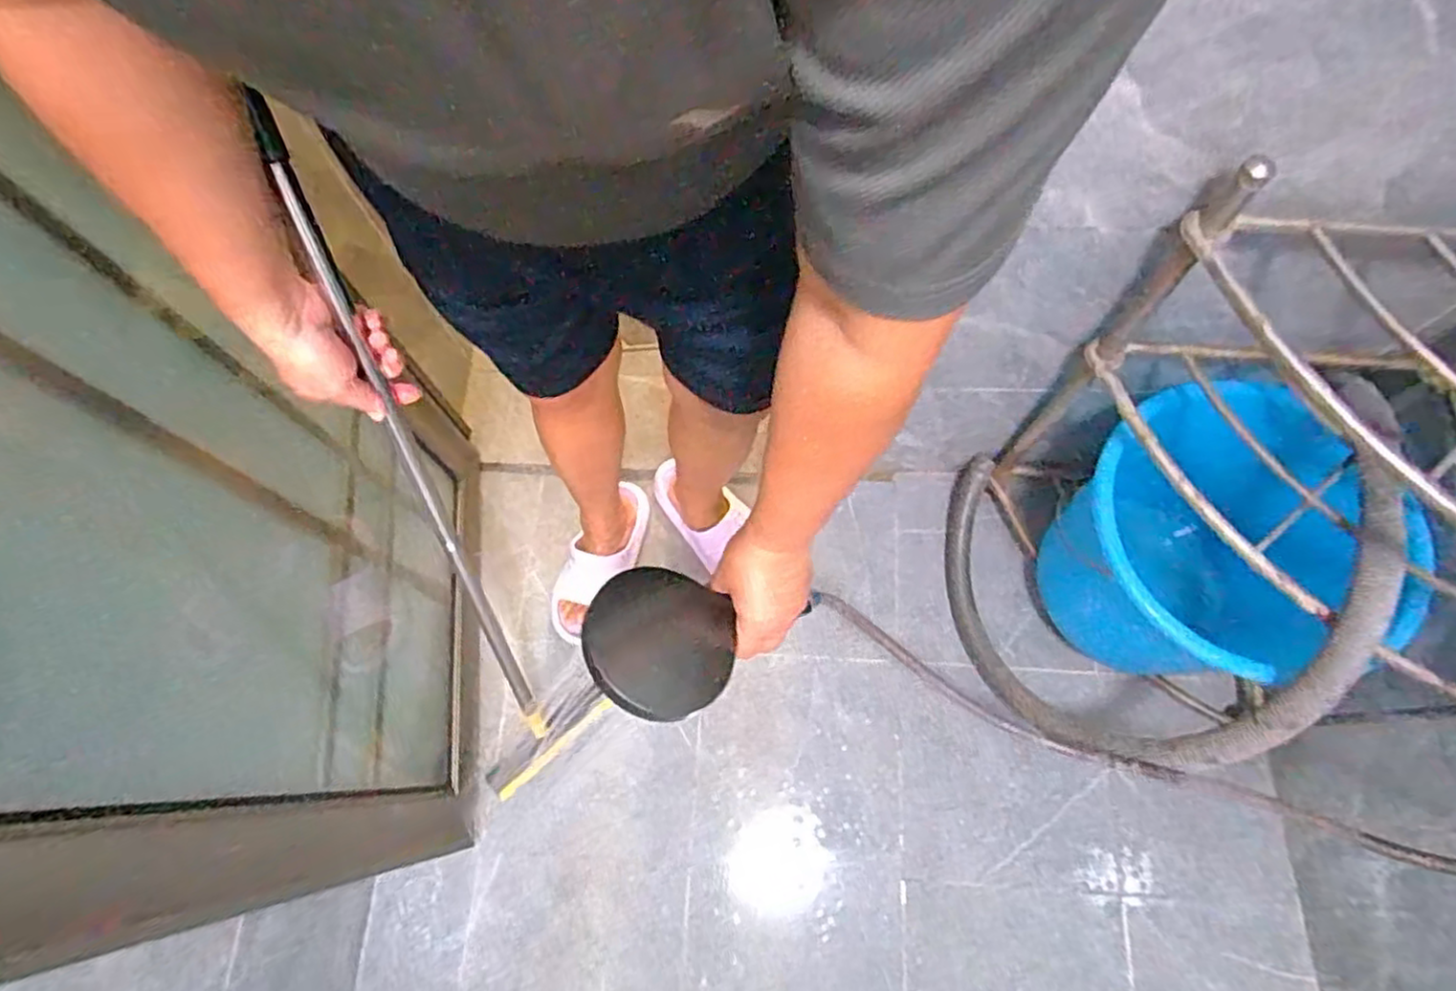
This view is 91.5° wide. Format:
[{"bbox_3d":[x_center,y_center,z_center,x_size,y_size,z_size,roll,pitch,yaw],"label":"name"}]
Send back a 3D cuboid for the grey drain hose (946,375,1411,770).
[{"bbox_3d":[0.485,0.109,0.869,0.311,0.468,0.410,7,72,4],"label":"grey drain hose"}]

